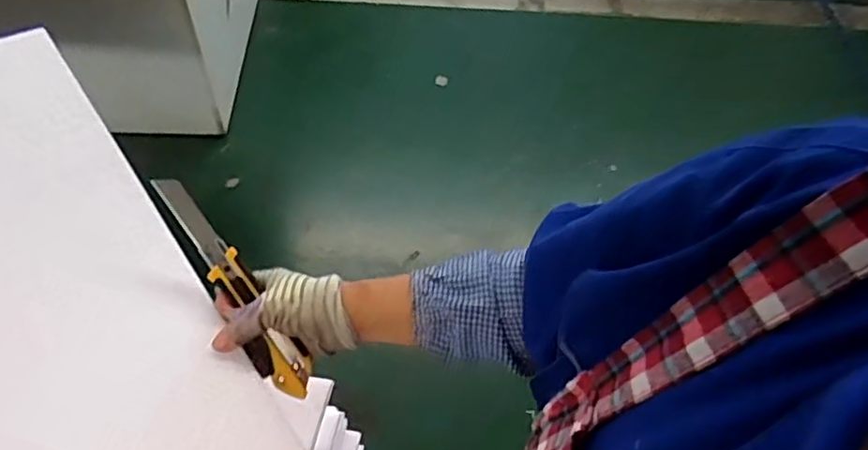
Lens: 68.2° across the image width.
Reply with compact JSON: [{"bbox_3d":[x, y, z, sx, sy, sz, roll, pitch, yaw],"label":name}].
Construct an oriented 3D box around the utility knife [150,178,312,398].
[{"bbox_3d":[-0.166,0.051,0.535,0.037,0.016,0.210,-32,92,-25],"label":"utility knife"}]

